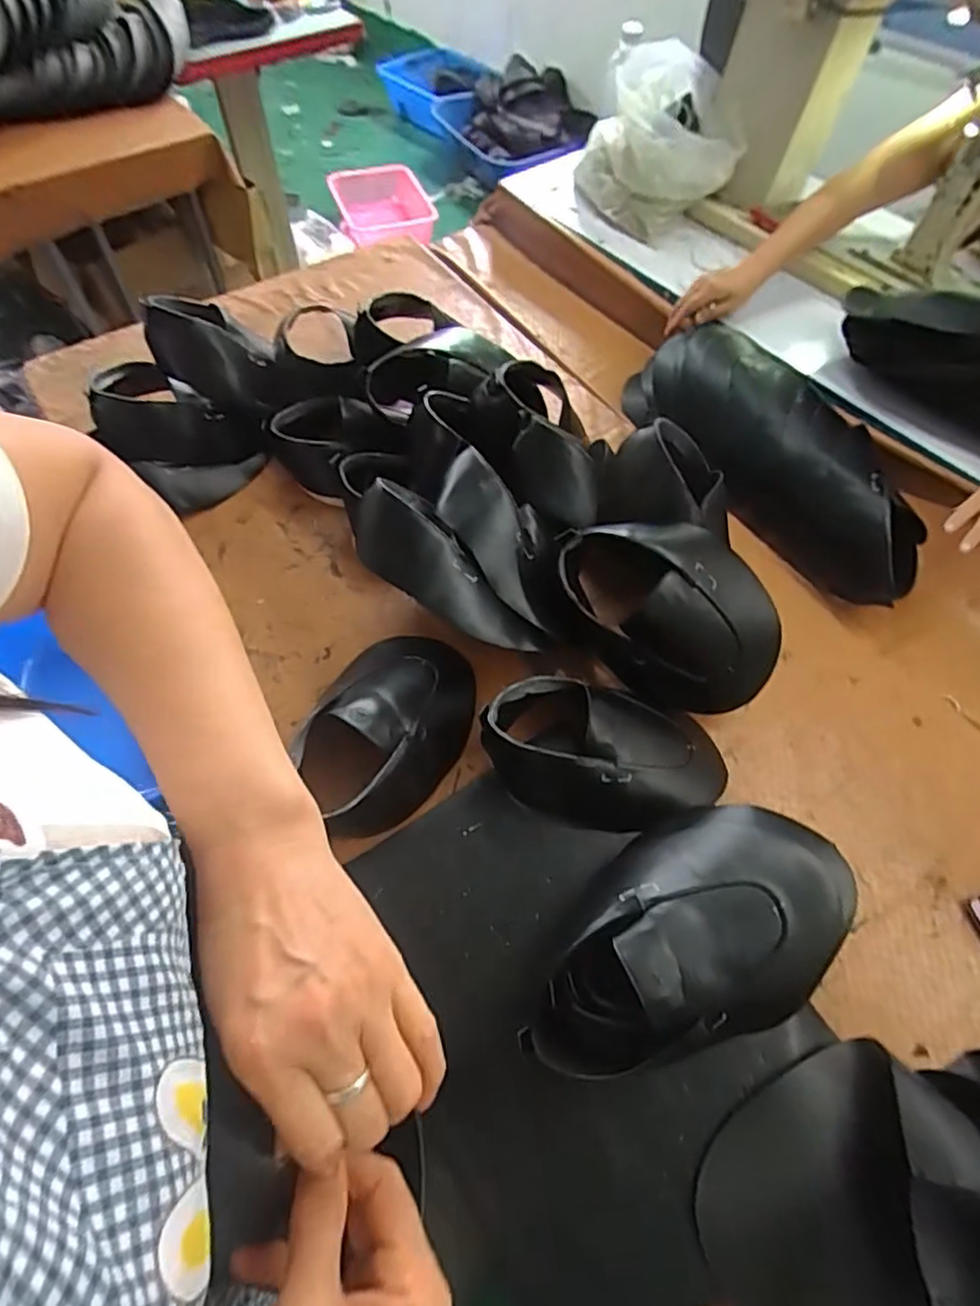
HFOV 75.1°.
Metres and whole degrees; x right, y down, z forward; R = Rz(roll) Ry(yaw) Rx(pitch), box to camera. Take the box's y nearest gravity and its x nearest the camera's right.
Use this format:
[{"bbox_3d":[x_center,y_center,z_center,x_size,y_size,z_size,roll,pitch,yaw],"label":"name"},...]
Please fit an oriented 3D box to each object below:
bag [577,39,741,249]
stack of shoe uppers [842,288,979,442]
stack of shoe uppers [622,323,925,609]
[{"bbox_3d":[0.274,-0.825,1.047,0.255,0.186,0.208,12,60,5],"label":"bag"},{"bbox_3d":[0.606,-0.392,0.823,0.150,0.099,0.300,-34,66,-19],"label":"stack of shoe uppers"},{"bbox_3d":[0.377,-0.277,0.848,0.152,0.116,0.504,-29,65,-17],"label":"stack of shoe uppers"}]

